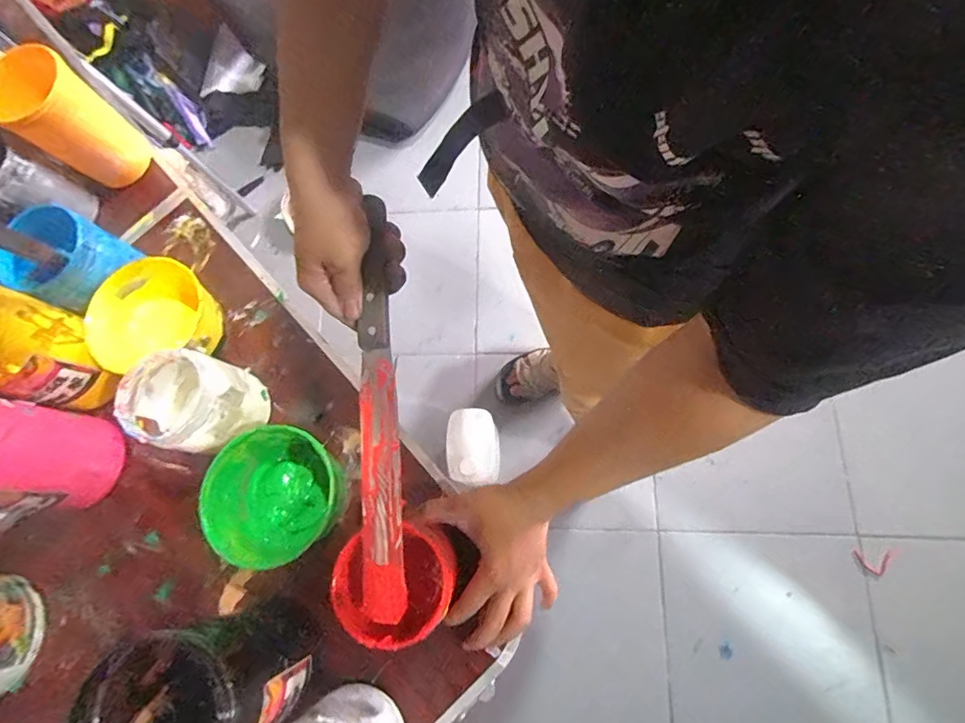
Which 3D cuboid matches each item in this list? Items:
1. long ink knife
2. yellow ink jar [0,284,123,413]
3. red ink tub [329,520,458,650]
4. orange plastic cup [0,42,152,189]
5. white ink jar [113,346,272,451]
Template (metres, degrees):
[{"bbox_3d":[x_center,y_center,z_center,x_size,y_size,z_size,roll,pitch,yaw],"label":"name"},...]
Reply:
[{"bbox_3d":[-0.081,0.035,0.377,0.030,0.018,0.310,-2,88,0],"label":"long ink knife"},{"bbox_3d":[-0.424,-0.014,0.445,0.104,0.131,0.090,13,76,7],"label":"yellow ink jar"},{"bbox_3d":[-0.064,0.178,0.408,0.093,0.093,0.085,-15,72,-4],"label":"red ink tub"},{"bbox_3d":[-0.445,-0.257,0.527,0.087,0.119,0.086,32,80,11],"label":"orange plastic cup"},{"bbox_3d":[-0.258,0.038,0.444,0.091,0.088,0.081,3,75,5],"label":"white ink jar"}]

